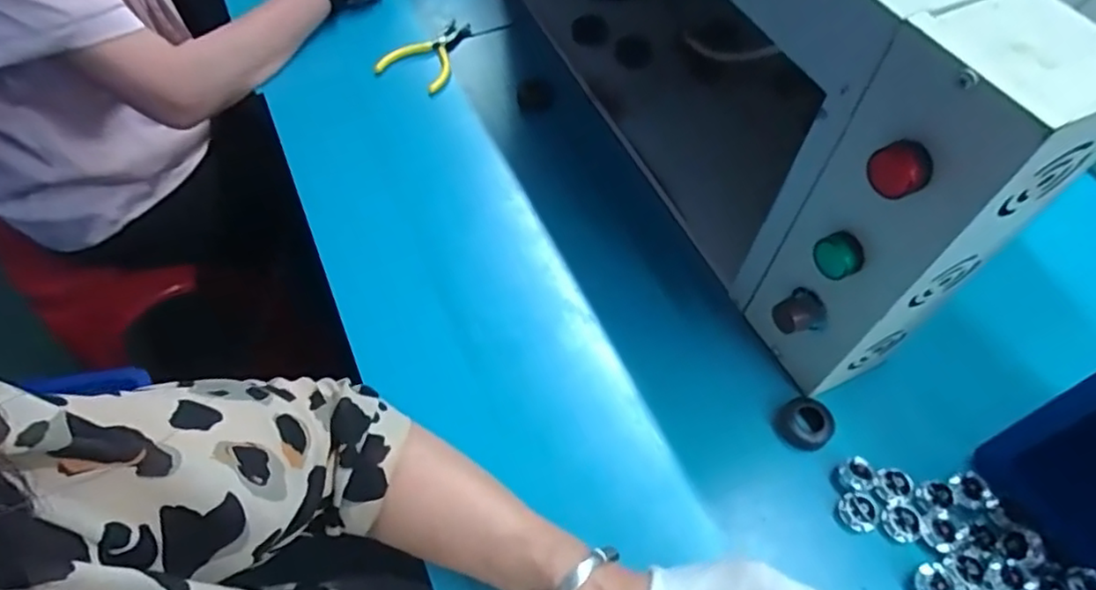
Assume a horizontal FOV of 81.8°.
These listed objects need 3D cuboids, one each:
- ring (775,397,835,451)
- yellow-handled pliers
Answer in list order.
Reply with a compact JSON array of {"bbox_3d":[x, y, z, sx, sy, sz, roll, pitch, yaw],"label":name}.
[{"bbox_3d":[0.196,0.101,0.487,0.038,0.025,0.039,0,55,0],"label":"ring"},{"bbox_3d":[-0.136,-0.280,0.725,0.073,0.014,0.118,20,57,13],"label":"yellow-handled pliers"}]

